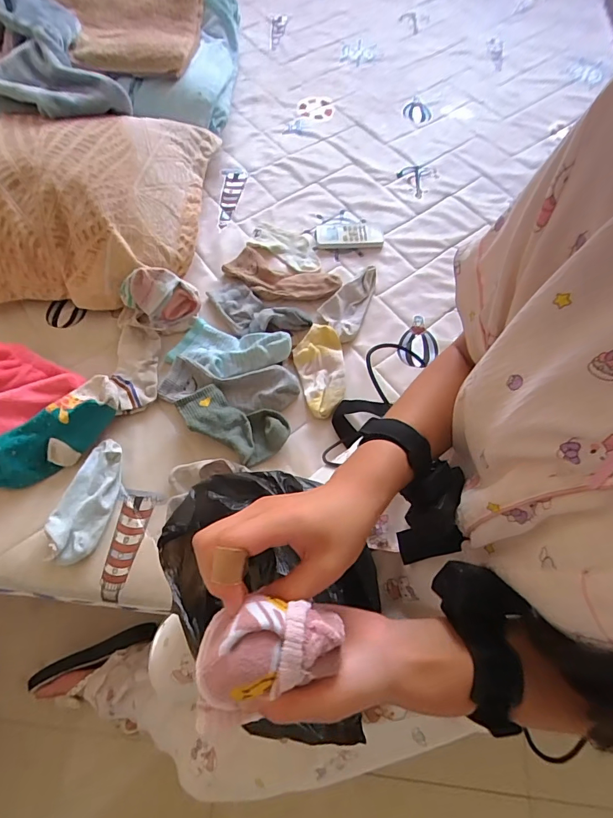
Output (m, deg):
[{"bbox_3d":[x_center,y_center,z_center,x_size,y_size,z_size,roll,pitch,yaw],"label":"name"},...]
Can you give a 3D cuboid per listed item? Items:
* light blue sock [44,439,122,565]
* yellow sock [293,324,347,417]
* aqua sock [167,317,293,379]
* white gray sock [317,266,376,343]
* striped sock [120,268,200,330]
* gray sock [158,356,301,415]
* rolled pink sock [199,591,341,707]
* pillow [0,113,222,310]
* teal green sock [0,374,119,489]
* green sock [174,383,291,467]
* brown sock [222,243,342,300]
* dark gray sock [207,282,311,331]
[{"bbox_3d":[-0.295,0.123,0.572,0.065,0.035,0.162,14,64,4],"label":"light blue sock"},{"bbox_3d":[0.023,-0.064,0.676,0.076,0.024,0.156,-2,64,-4],"label":"yellow sock"},{"bbox_3d":[-0.123,-0.095,0.673,0.182,0.035,0.091,16,65,5],"label":"aqua sock"},{"bbox_3d":[0.077,-0.196,0.745,0.074,0.019,0.163,23,65,9],"label":"white gray sock"},{"bbox_3d":[-0.238,-0.178,0.681,0.115,0.082,0.065,-10,65,-7],"label":"striped sock"},{"bbox_3d":[-0.120,-0.038,0.648,0.209,0.020,0.072,8,64,1],"label":"gray sock"},{"bbox_3d":[-0.021,0.129,0.232,0.079,0.026,0.046,-13,65,-8],"label":"rolled pink sock"},{"bbox_3d":[-0.523,-0.321,0.698,0.771,0.149,0.360,-14,66,-9],"label":"pillow"},{"bbox_3d":[-0.356,0.037,0.603,0.203,0.057,0.081,-41,72,-19],"label":"teal green sock"},{"bbox_3d":[-0.108,0.015,0.624,0.159,0.017,0.087,30,67,11],"label":"green sock"},{"bbox_3d":[-0.044,-0.241,0.755,0.201,0.021,0.097,22,65,8],"label":"brown sock"},{"bbox_3d":[-0.088,-0.169,0.718,0.176,0.026,0.078,29,66,11],"label":"dark gray sock"}]

